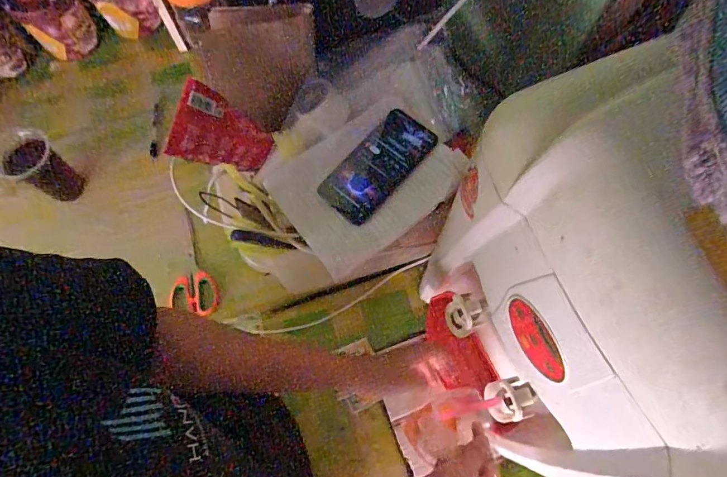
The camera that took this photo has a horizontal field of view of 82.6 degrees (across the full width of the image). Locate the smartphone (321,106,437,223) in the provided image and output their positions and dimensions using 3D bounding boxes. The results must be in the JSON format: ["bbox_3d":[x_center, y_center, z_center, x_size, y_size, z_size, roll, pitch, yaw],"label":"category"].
[{"bbox_3d":[0.018,-0.090,0.518,0.073,0.005,0.148,42,89,9],"label":"smartphone"}]

